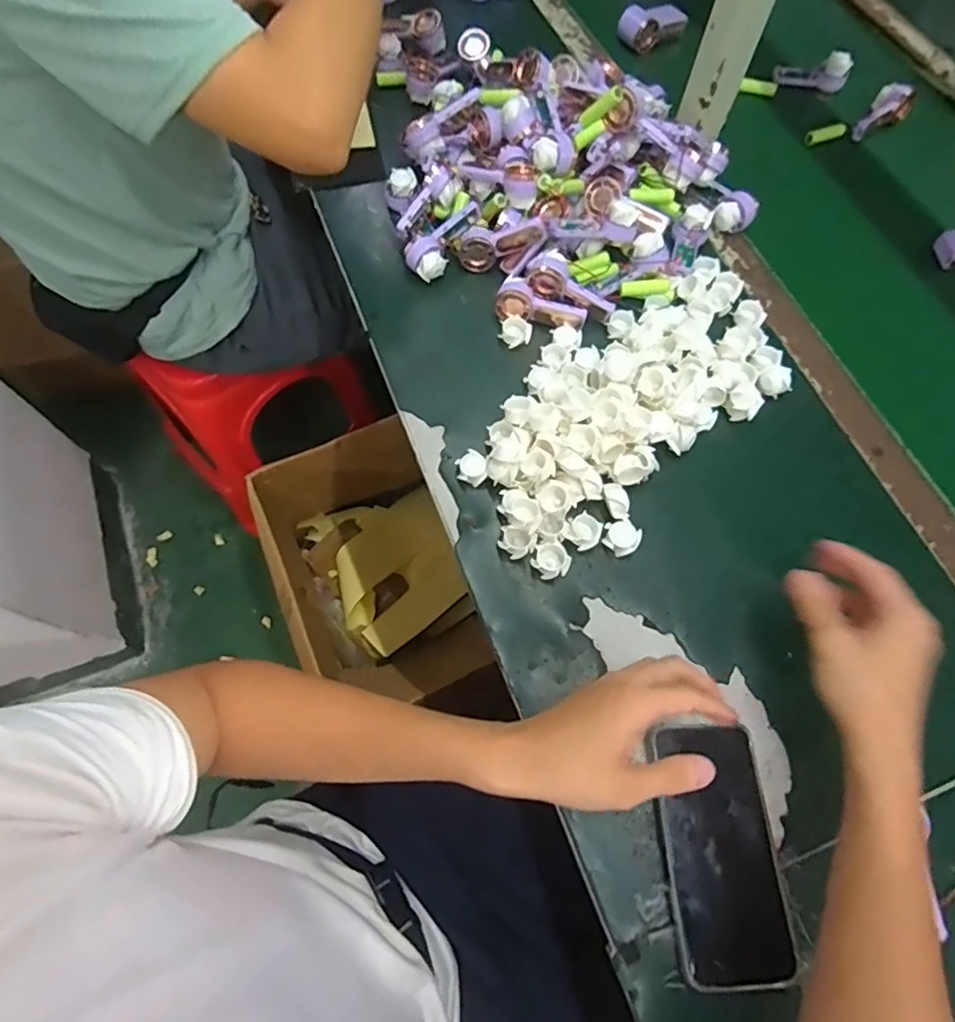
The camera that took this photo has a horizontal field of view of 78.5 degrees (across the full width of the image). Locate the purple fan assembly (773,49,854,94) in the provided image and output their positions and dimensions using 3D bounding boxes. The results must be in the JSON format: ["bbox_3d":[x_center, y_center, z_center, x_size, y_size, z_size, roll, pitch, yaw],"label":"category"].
[{"bbox_3d":[0.437,-0.578,0.765,0.089,0.040,0.031,3,67,0],"label":"purple fan assembly"}]

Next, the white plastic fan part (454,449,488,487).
[{"bbox_3d":[-0.005,-0.038,0.539,0.027,0.016,0.030,-35,73,-13],"label":"white plastic fan part"}]

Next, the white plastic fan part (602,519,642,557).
[{"bbox_3d":[0.126,0.023,0.513,0.032,0.012,0.029,40,74,14],"label":"white plastic fan part"}]

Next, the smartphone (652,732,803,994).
[{"bbox_3d":[0.180,0.247,0.431,0.083,0.014,0.164,2,66,0],"label":"smartphone"}]

